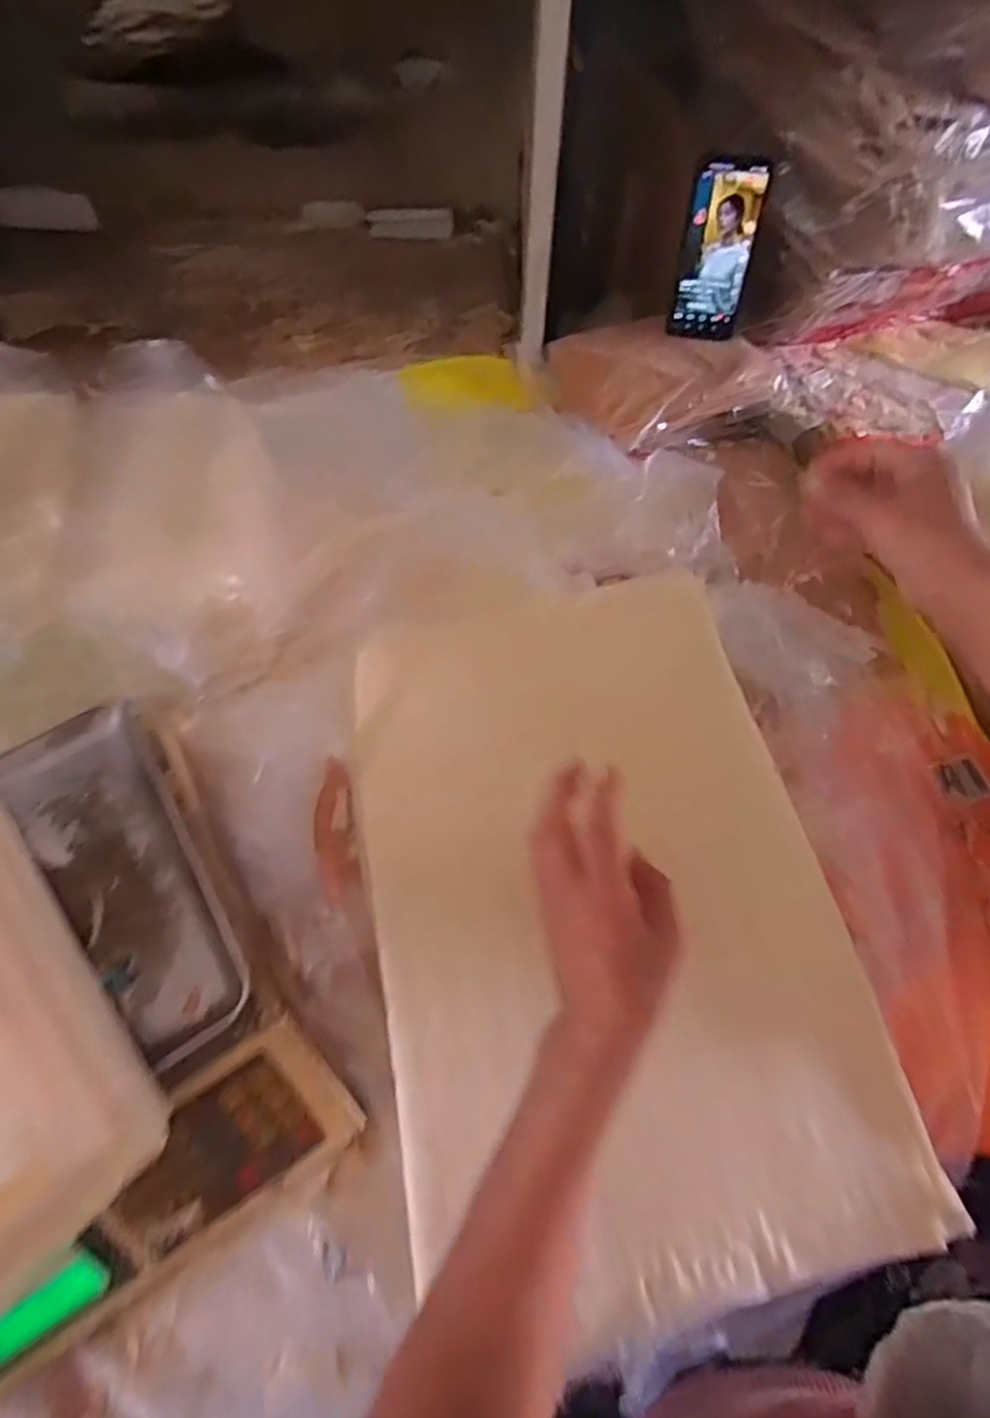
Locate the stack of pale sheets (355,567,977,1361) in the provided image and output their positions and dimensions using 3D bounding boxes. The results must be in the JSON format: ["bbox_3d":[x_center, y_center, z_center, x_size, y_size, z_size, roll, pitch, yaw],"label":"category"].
[{"bbox_3d":[0.076,0.129,0.486,0.323,0.035,0.501,-11,66,-5],"label":"stack of pale sheets"}]

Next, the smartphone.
[{"bbox_3d":[0.235,-0.484,0.686,0.080,0.155,0.016,5,37,0],"label":"smartphone"}]

